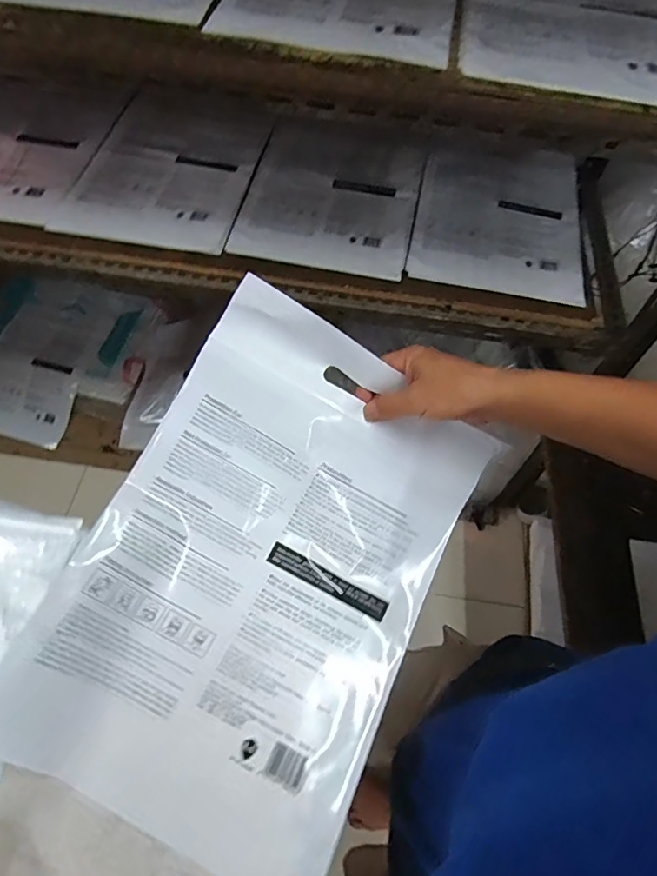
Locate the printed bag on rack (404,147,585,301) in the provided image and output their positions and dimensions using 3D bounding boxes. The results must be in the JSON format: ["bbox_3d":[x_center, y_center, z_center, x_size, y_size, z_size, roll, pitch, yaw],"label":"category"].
[{"bbox_3d":[0.317,-0.433,0.959,0.298,0.038,0.445,10,58,2],"label":"printed bag on rack"}]

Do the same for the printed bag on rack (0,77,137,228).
[{"bbox_3d":[-0.596,-0.538,0.976,0.301,0.055,0.362,15,67,2],"label":"printed bag on rack"}]

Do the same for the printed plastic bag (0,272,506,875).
[{"bbox_3d":[-0.053,0.111,0.453,0.294,0.068,0.425,30,74,-3],"label":"printed plastic bag"}]

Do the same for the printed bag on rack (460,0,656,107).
[{"bbox_3d":[0.354,-0.596,0.729,0.313,0.026,0.465,11,58,3],"label":"printed bag on rack"}]

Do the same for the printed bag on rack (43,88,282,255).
[{"bbox_3d":[-0.300,-0.510,0.971,0.317,0.047,0.391,12,58,4],"label":"printed bag on rack"}]

